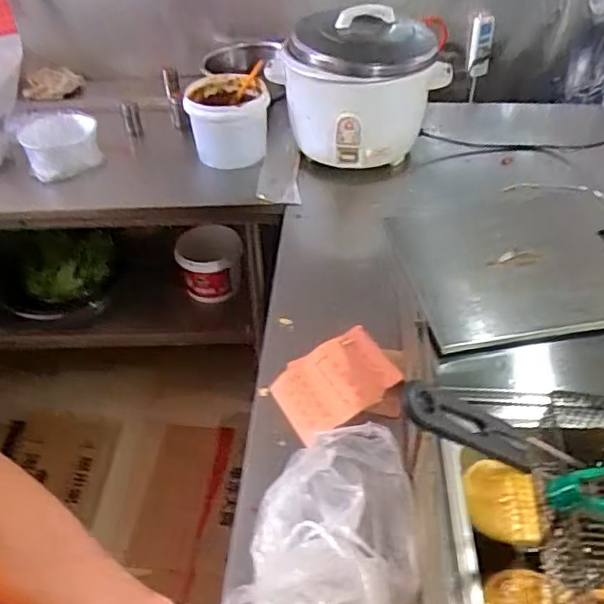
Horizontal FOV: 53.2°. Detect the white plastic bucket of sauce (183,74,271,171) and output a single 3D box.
[{"bbox_3d":[-0.159,-0.401,1.334,0.172,0.163,0.186,-2,44,0],"label":"white plastic bucket of sauce"}]

